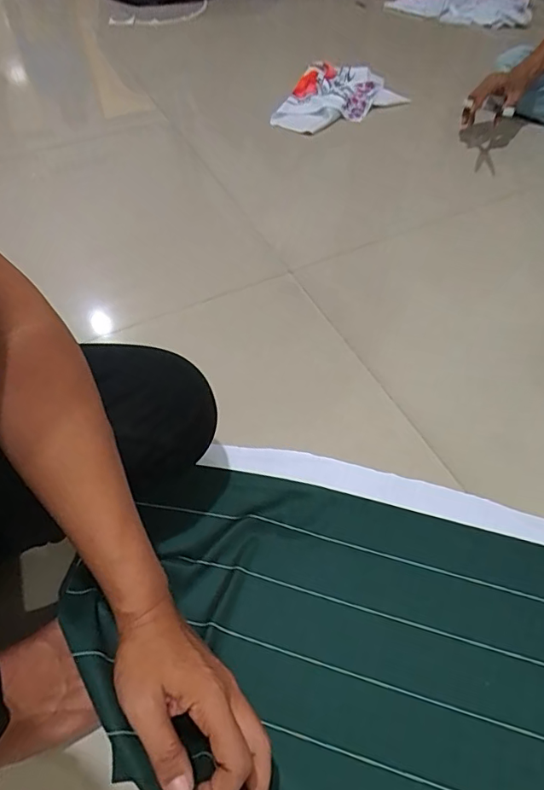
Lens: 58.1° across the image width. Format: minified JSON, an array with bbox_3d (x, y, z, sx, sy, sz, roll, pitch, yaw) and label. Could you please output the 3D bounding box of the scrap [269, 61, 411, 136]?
[{"bbox_3d":[0.153,-0.686,1.137,0.223,0.074,0.269,29,59,21],"label":"scrap"}]

